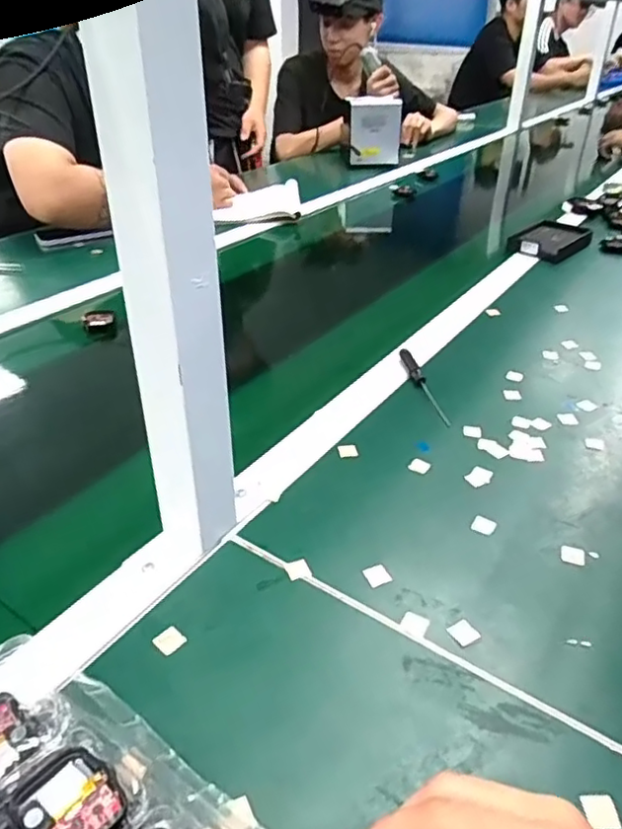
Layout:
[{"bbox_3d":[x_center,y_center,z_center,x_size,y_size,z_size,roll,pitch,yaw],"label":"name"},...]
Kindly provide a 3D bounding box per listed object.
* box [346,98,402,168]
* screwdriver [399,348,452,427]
[{"bbox_3d":[0.158,-0.680,1.483,0.131,0.152,0.034,8,28,25],"label":"box"},{"bbox_3d":[0.116,-0.032,0.642,0.013,0.008,0.136,-6,34,-10],"label":"screwdriver"}]

